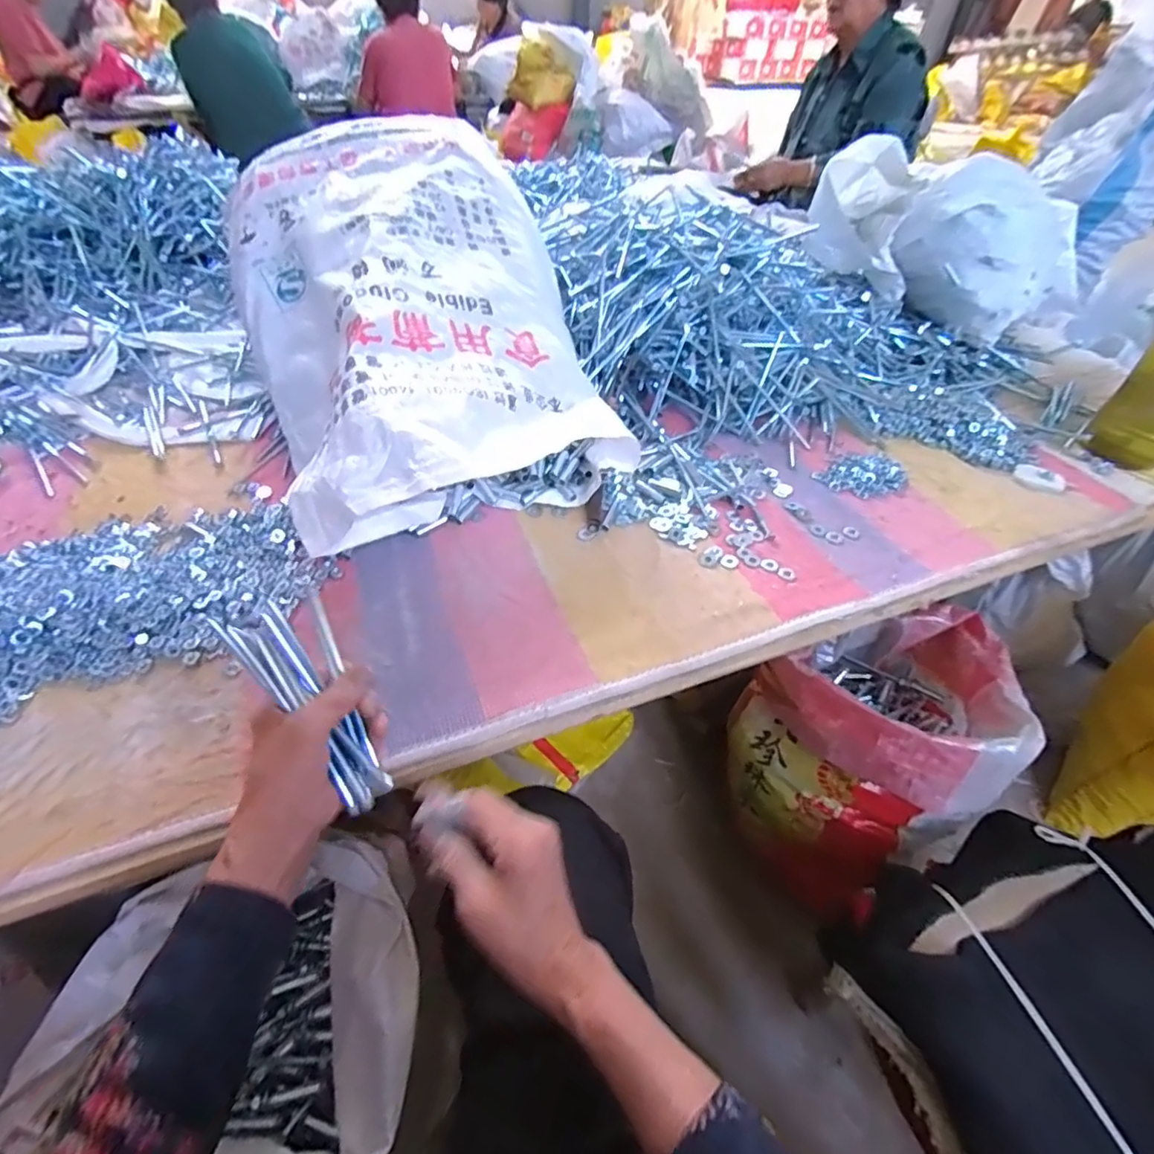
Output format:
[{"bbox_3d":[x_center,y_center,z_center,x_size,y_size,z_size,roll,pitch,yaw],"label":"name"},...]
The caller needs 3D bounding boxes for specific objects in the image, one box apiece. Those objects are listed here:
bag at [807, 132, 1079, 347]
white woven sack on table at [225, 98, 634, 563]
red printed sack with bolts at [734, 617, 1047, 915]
[{"bbox_3d":[0.600,-0.567,0.971,0.397,0.218,0.230,19,48,15],"label":"bag"},{"bbox_3d":[-0.212,-0.350,0.761,0.411,0.190,0.679,-18,55,-17],"label":"white woven sack on table"},{"bbox_3d":[0.393,0.227,0.784,0.307,0.355,0.263,-21,51,-22],"label":"red printed sack with bolts"}]

